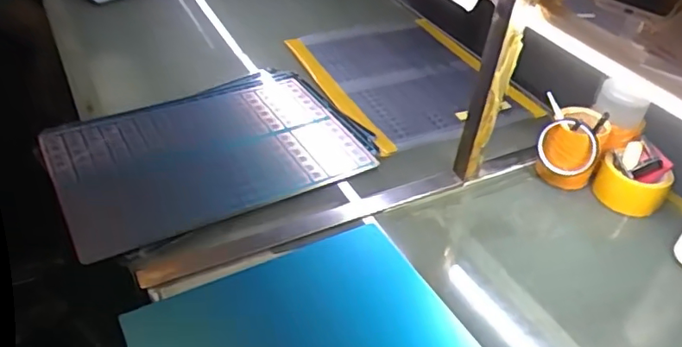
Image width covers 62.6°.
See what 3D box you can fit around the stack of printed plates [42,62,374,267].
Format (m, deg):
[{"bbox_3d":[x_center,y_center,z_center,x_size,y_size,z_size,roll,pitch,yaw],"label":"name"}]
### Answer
[{"bbox_3d":[-0.192,-0.037,0.844,0.445,0.034,0.275,-21,47,-28],"label":"stack of printed plates"}]

